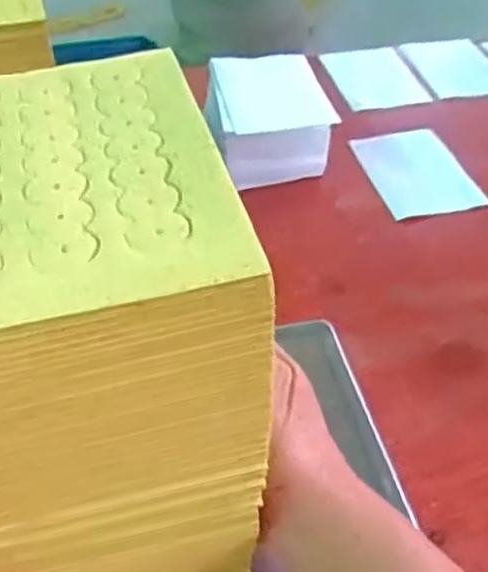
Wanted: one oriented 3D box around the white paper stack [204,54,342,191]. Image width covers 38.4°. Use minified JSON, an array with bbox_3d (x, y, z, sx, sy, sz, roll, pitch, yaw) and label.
[{"bbox_3d":[0.029,-0.185,0.777,0.126,0.065,0.164,-8,48,-6],"label":"white paper stack"}]

